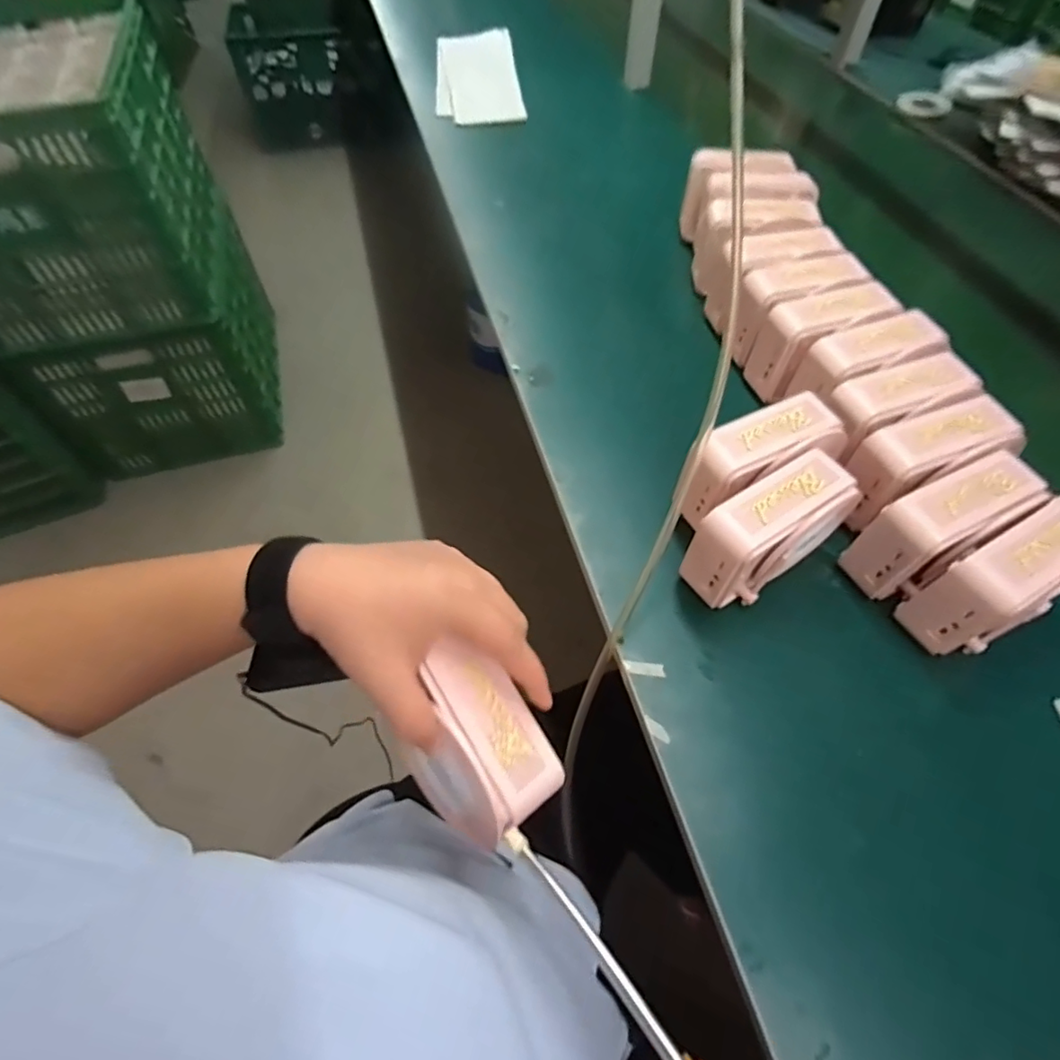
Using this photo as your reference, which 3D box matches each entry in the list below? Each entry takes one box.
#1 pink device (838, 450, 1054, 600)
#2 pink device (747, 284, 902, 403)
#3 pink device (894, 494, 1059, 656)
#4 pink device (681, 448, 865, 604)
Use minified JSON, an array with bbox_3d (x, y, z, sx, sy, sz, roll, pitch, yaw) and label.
[{"bbox_3d":[0.332,-0.001,0.459,0.125,0.091,0.061,-27,60,-16],"label":"pink device"},{"bbox_3d":[0.296,-0.187,0.576,0.122,0.095,0.066,-18,58,-11],"label":"pink device"},{"bbox_3d":[0.363,0.039,0.431,0.127,0.092,0.057,-25,60,-15],"label":"pink device"},{"bbox_3d":[0.194,0.006,0.457,0.135,0.092,0.061,-29,61,-17],"label":"pink device"}]

